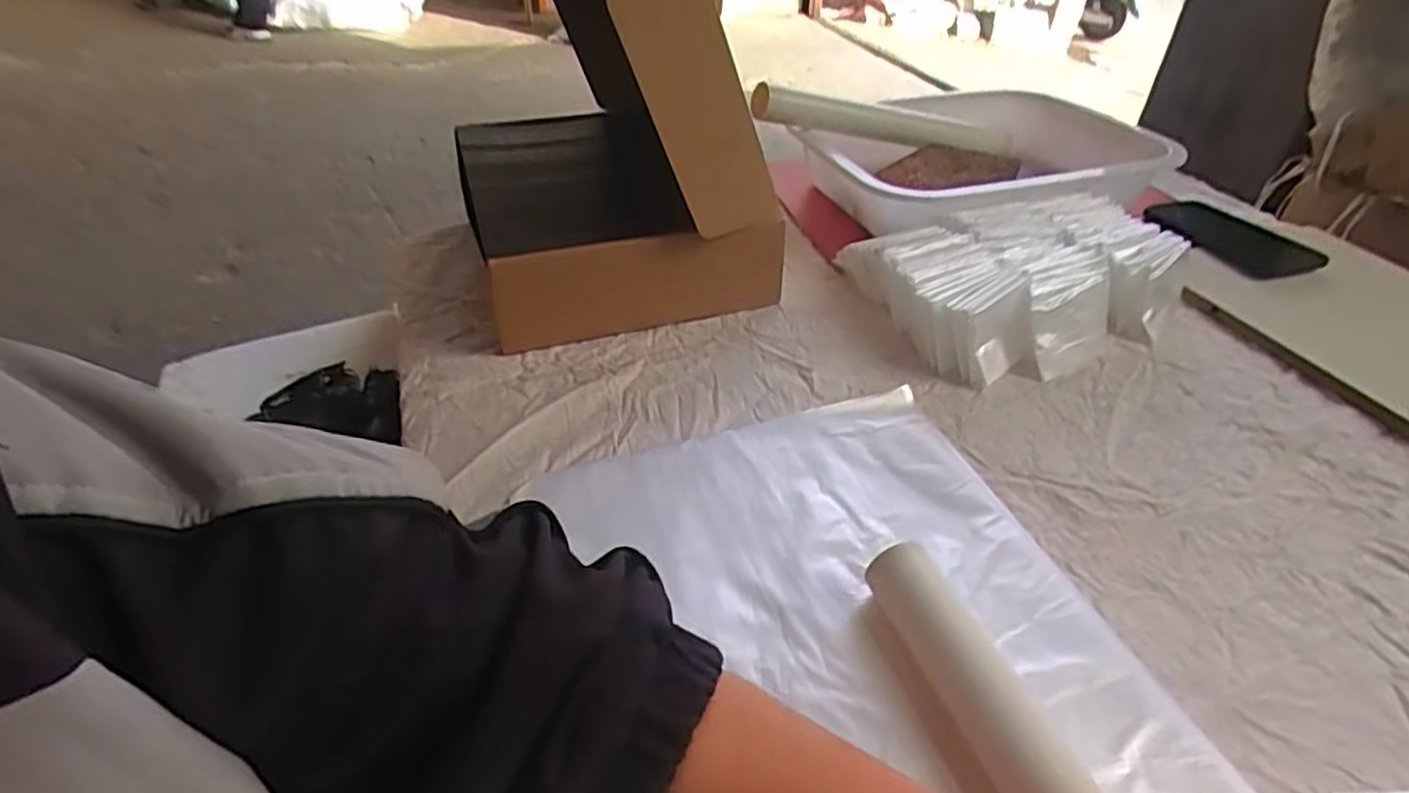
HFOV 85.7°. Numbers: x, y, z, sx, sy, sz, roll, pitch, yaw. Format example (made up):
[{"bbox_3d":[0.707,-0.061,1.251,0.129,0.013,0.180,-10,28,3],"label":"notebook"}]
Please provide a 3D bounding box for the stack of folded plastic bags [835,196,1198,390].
[{"bbox_3d":[0.286,-0.107,0.680,0.252,0.066,0.191,-10,39,-14],"label":"stack of folded plastic bags"}]

